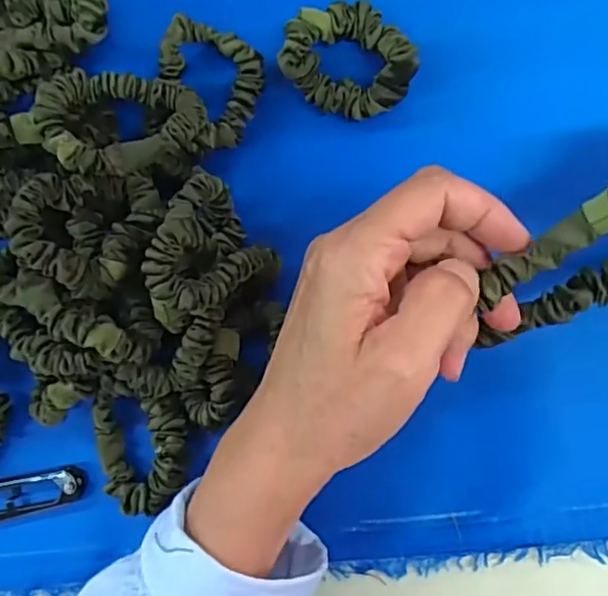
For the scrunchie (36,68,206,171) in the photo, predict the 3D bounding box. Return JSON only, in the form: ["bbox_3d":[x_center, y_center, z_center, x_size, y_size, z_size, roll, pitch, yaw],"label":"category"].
[{"bbox_3d":[-0.084,-0.083,0.284,0.068,0.031,0.048,-5,86,7],"label":"scrunchie"}]

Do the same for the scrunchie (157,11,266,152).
[{"bbox_3d":[-0.049,-0.107,0.301,0.049,0.019,0.051,0,87,8],"label":"scrunchie"}]

